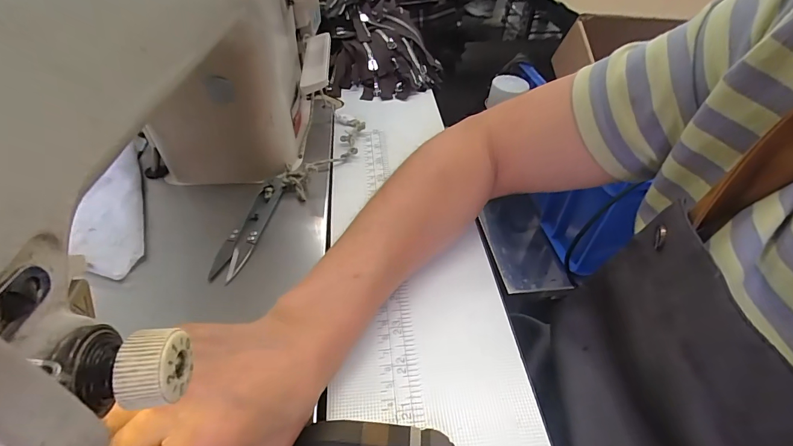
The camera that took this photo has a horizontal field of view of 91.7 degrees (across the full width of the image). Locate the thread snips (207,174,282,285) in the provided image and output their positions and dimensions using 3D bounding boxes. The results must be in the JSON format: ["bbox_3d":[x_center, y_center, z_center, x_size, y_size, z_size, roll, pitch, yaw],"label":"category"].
[{"bbox_3d":[-0.114,0.002,0.301,0.021,0.013,0.101,9,45,6],"label":"thread snips"}]

